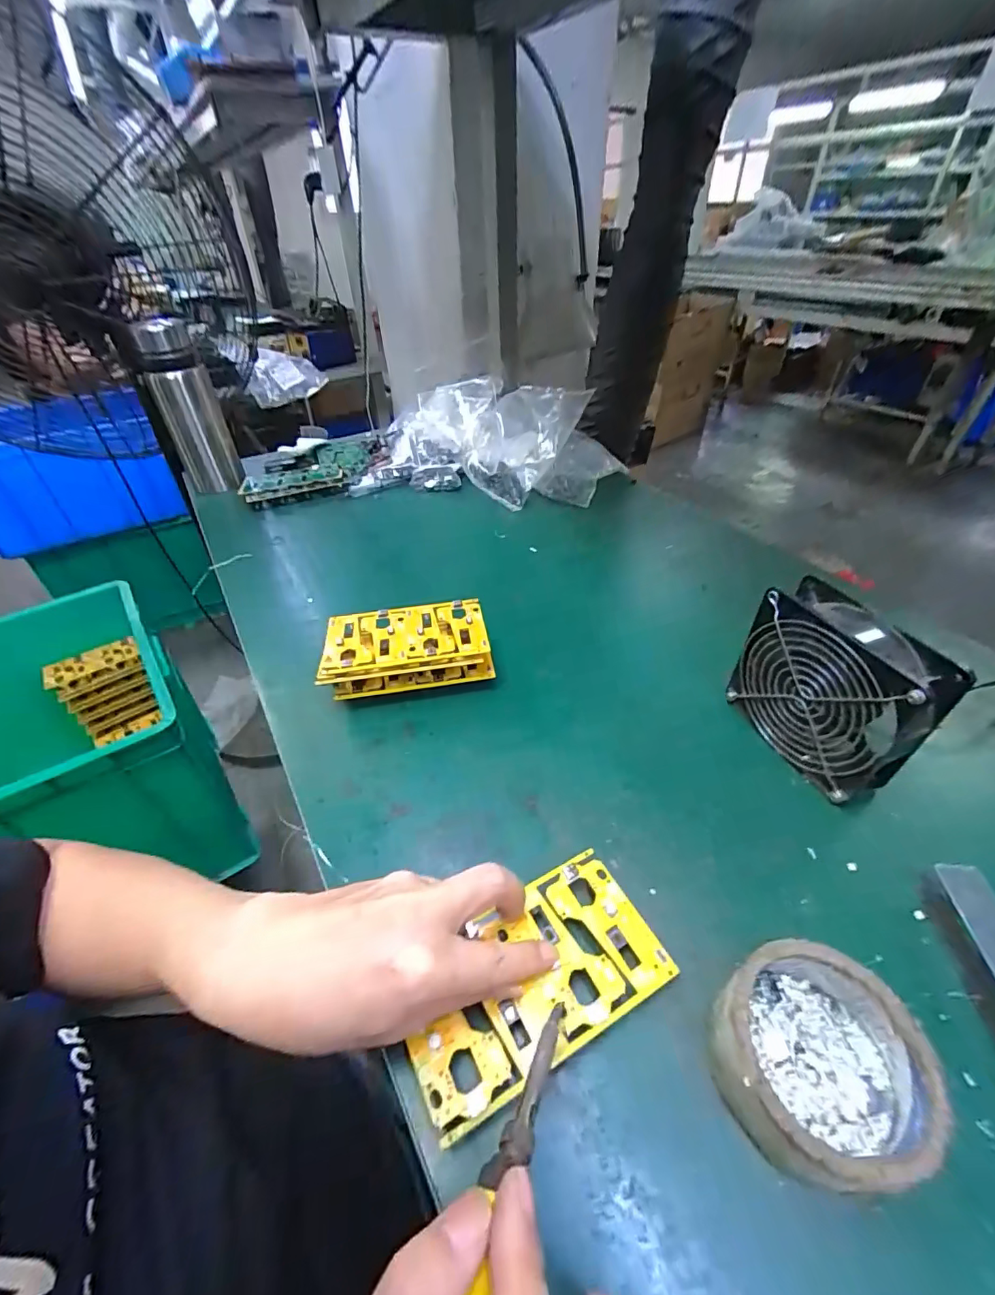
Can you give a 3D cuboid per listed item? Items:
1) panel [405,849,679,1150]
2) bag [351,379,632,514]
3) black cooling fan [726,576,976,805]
[{"bbox_3d":[0.018,0.176,0.269,0.137,0.014,0.078,-17,43,-22],"label":"panel"},{"bbox_3d":[-0.010,-0.325,0.776,0.389,0.120,0.256,12,43,15],"label":"bag"},{"bbox_3d":[0.236,0.032,0.356,0.050,0.117,0.120,-17,44,-16],"label":"black cooling fan"}]

